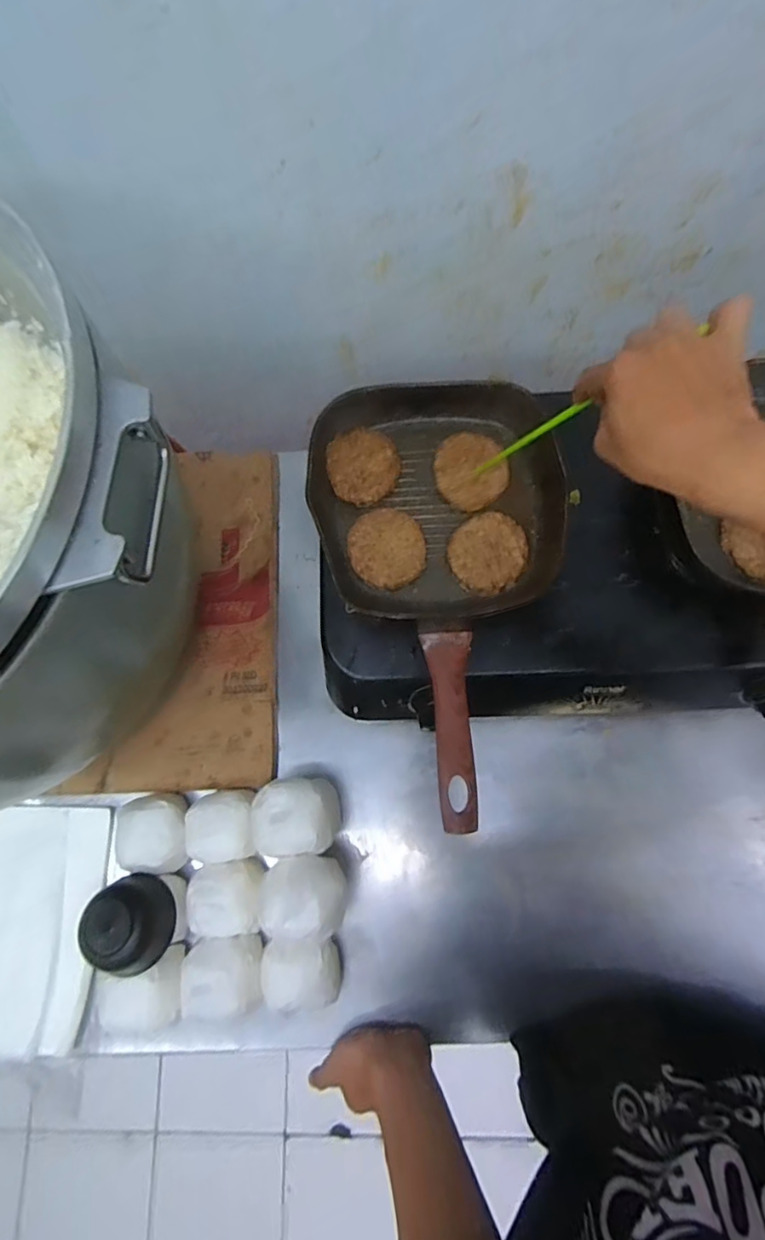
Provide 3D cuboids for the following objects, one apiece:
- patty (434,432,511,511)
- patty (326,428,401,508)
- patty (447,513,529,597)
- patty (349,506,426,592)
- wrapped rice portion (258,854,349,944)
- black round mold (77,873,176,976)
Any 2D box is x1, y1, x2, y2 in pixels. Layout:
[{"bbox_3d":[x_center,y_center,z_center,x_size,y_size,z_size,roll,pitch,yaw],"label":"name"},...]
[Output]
[{"bbox_3d":[0.089,-0.153,0.573,0.070,0.013,0.076,0,77,2],"label":"patty"},{"bbox_3d":[-0.019,-0.156,0.572,0.071,0.009,0.078,0,77,2],"label":"patty"},{"bbox_3d":[0.104,-0.066,0.552,0.077,0.012,0.076,0,77,2],"label":"patty"},{"bbox_3d":[0.004,-0.071,0.553,0.073,0.009,0.082,-22,77,-3],"label":"patty"},{"bbox_3d":[-0.078,0.272,0.556,0.077,0.056,0.078,0,77,2],"label":"wrapped rice portion"},{"bbox_3d":[-0.256,0.306,0.566,0.079,0.050,0.080,0,77,2],"label":"black round mold"}]

